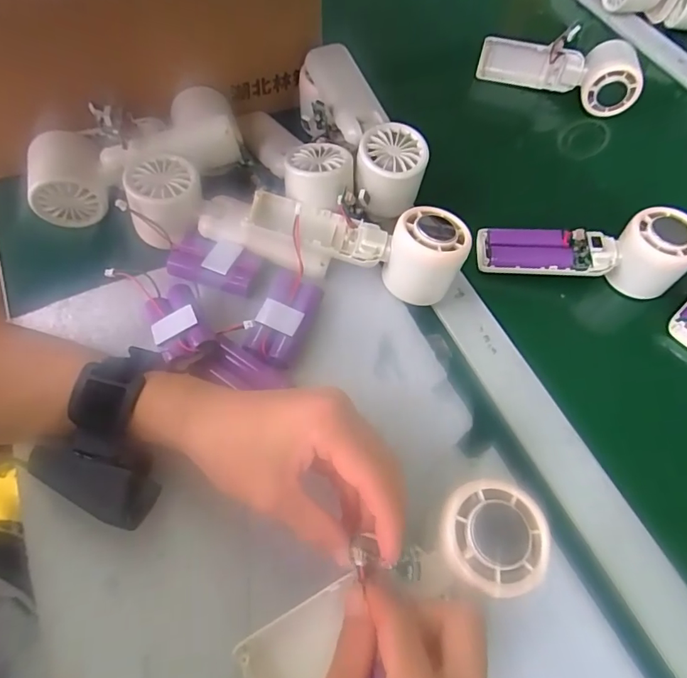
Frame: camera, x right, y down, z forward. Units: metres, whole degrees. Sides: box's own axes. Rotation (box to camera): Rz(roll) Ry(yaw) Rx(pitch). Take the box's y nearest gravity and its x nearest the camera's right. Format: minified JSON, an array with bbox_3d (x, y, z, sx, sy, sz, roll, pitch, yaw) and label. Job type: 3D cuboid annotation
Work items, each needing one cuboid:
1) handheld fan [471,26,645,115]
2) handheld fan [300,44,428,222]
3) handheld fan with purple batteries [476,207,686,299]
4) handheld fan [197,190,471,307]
[{"bbox_3d":[0.238,-0.303,0.519,0.166,0.063,0.049,22,61,12],"label":"handheld fan"},{"bbox_3d":[0.007,-0.178,0.409,0.063,0.053,0.170,-26,66,-18],"label":"handheld fan"},{"bbox_3d":[0.198,-0.077,0.392,0.163,0.047,0.047,6,59,3],"label":"handheld fan with purple batteries"},{"bbox_3d":[-0.010,-0.077,0.361,0.202,0.044,0.057,10,61,1],"label":"handheld fan"}]

